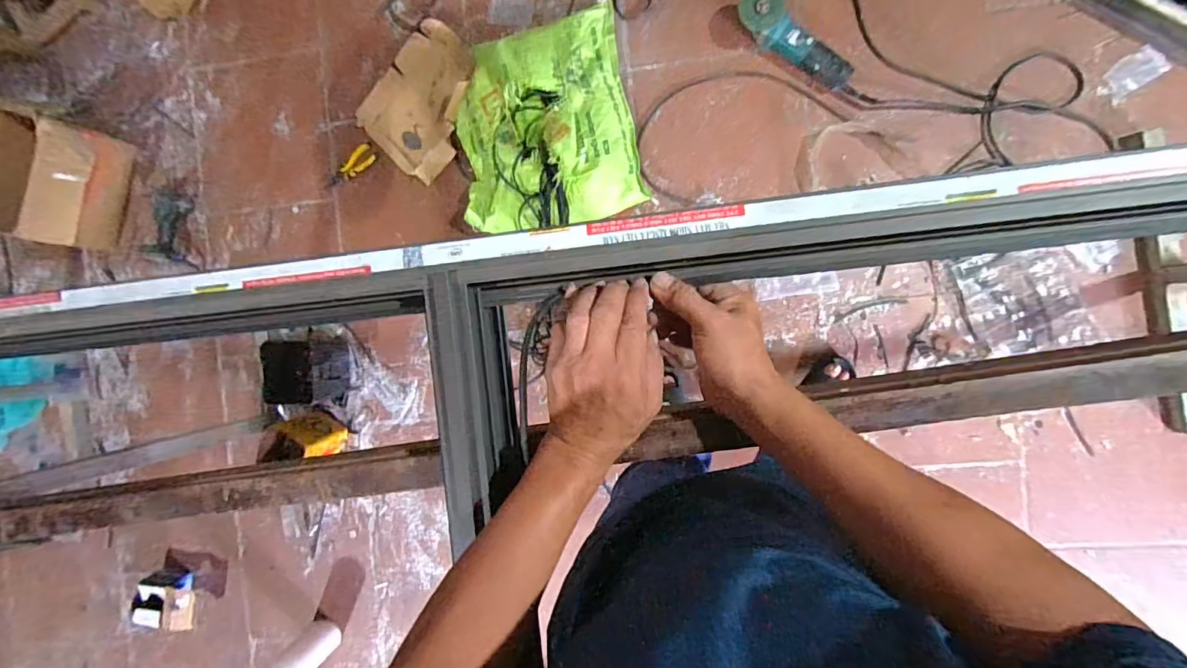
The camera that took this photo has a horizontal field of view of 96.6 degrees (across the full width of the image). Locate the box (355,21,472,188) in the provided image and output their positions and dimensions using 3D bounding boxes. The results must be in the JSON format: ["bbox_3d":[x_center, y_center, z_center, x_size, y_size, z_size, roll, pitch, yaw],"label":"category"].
[{"bbox_3d":[-0.424,-0.592,1.350,0.284,0.031,0.334,44,98,4],"label":"box"}]

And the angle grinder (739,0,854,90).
[{"bbox_3d":[0.446,-0.649,1.178,0.291,0.091,0.087,43,98,5],"label":"angle grinder"}]

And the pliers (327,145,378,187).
[{"bbox_3d":[-0.644,-0.441,1.397,0.157,0.013,0.060,-30,88,9],"label":"pliers"}]

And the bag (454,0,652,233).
[{"bbox_3d":[-0.122,-0.501,1.274,0.423,0.105,0.486,-12,91,9],"label":"bag"}]

